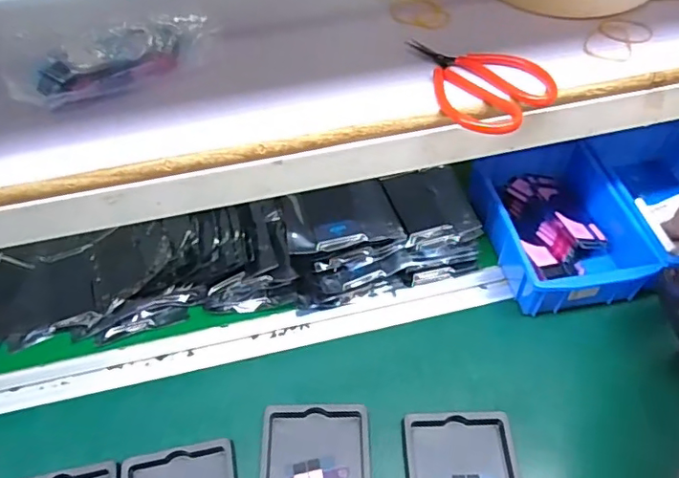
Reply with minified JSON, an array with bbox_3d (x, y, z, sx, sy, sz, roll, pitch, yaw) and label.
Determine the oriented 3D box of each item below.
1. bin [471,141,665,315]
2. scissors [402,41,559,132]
[{"bbox_3d":[0.230,-0.018,0.604,0.143,0.058,0.193,-9,51,-6],"label":"bin"},{"bbox_3d":[0.102,-0.125,0.437,0.083,0.014,0.115,-37,59,-25],"label":"scissors"}]

